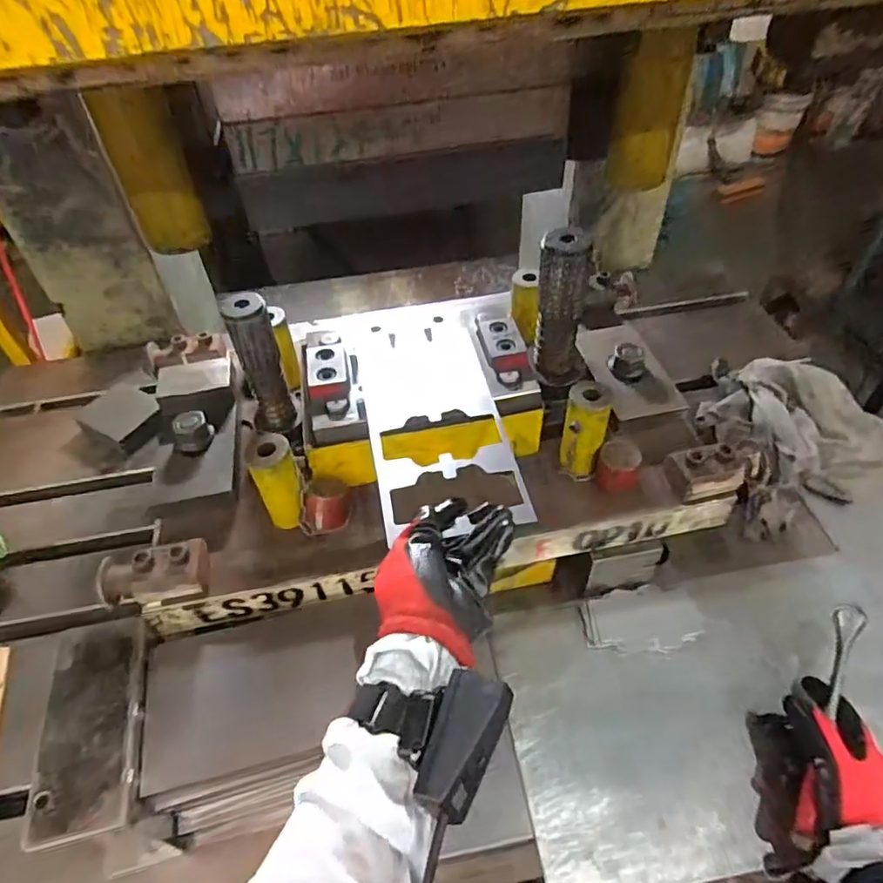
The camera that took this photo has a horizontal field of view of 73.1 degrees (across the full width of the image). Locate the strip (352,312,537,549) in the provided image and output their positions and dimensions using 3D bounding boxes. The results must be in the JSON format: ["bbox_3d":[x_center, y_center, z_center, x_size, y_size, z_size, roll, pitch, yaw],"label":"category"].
[{"bbox_3d":[-0.010,-0.033,0.570,0.123,0.009,0.284,-10,47,-6],"label":"strip"}]

